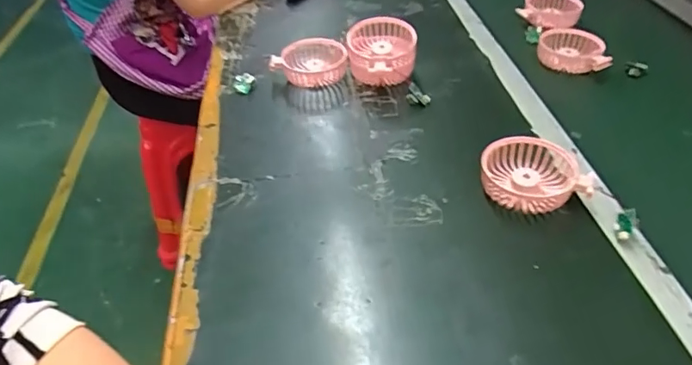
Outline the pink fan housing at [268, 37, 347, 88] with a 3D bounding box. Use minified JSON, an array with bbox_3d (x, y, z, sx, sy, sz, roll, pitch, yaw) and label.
[{"bbox_3d":[-0.053,-0.170,0.706,0.109,0.037,0.095,-14,44,-9],"label":"pink fan housing"}]

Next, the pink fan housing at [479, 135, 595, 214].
[{"bbox_3d":[0.186,-0.004,0.504,0.089,0.040,0.089,-3,44,3],"label":"pink fan housing"}]

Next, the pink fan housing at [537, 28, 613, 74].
[{"bbox_3d":[0.338,-0.195,0.734,0.097,0.053,0.076,11,46,17],"label":"pink fan housing"}]

